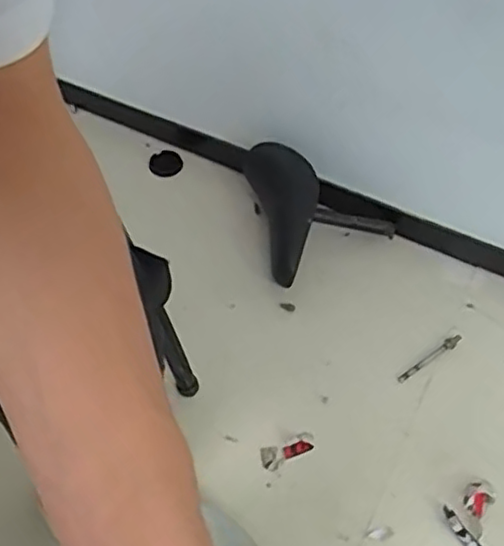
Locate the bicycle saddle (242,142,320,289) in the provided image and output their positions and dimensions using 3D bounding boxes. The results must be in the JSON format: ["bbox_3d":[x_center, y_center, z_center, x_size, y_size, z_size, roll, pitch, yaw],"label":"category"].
[{"bbox_3d":[0.052,-0.095,0.979,0.084,0.118,0.221,-12,54,-9],"label":"bicycle saddle"}]

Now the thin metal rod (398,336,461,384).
[{"bbox_3d":[0.239,0.113,0.876,0.110,0.010,0.015,-30,59,-22],"label":"thin metal rod"}]

